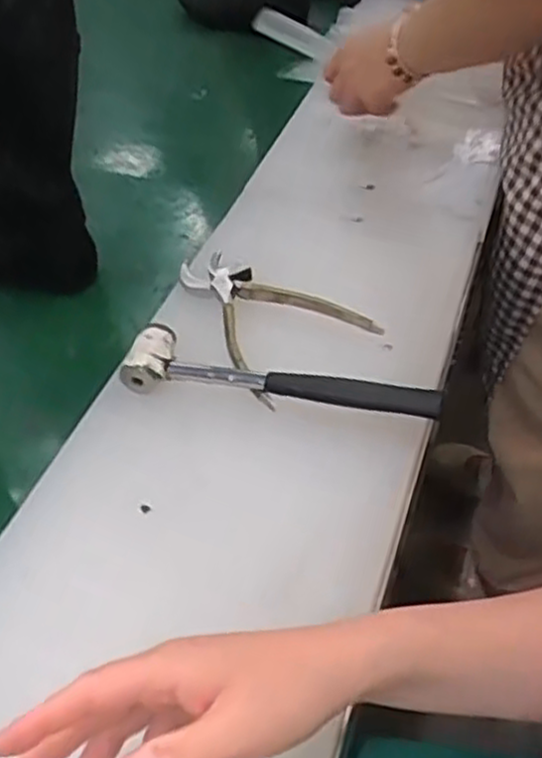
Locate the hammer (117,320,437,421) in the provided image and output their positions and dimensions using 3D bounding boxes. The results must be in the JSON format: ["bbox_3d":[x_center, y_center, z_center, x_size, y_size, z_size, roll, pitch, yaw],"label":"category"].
[{"bbox_3d":[0.008,-0.001,0.578,0.233,0.031,0.047,6,48,9],"label":"hammer"}]

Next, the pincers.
[{"bbox_3d":[-0.021,-0.048,0.640,0.189,0.031,0.116,34,57,30],"label":"pincers"}]

